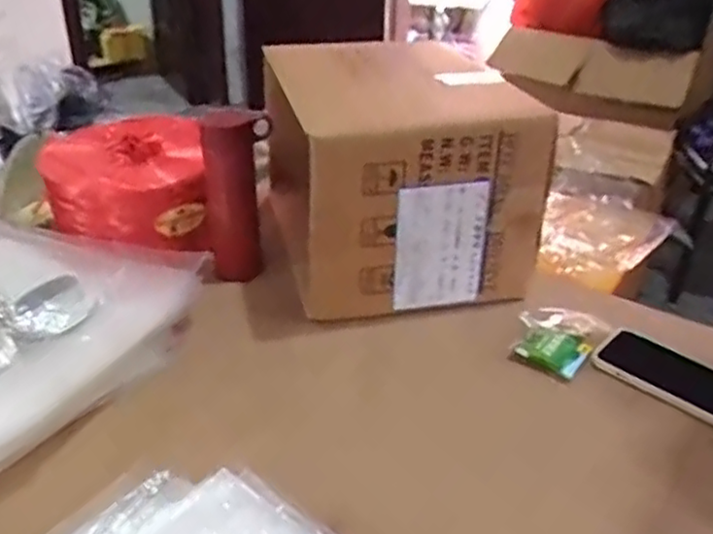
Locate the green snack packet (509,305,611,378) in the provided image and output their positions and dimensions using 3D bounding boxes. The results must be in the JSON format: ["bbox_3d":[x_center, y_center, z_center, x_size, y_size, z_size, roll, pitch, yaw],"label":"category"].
[{"bbox_3d":[0.232,0.083,0.815,0.085,0.026,0.102,30,47,27],"label":"green snack packet"}]

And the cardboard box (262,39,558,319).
[{"bbox_3d":[0.048,-0.127,0.951,0.289,0.254,0.346,-4,30,-11],"label":"cardboard box"}]

